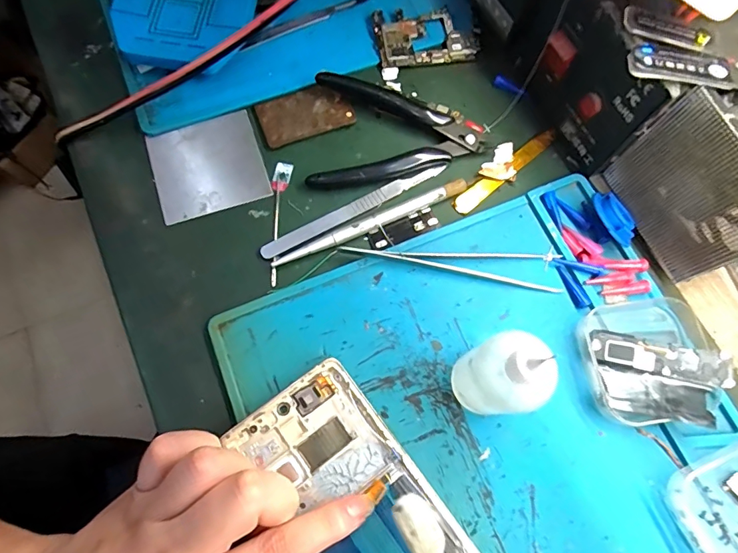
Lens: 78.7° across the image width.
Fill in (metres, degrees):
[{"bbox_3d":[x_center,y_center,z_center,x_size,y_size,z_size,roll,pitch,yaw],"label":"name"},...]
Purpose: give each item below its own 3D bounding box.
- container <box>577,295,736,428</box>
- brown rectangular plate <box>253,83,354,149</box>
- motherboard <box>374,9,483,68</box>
[{"bbox_3d":[0.151,0.044,0.243,0.065,0.022,0.068,0,72,-1],"label":"container"},{"bbox_3d":[-0.043,-0.109,0.298,0.060,0.004,0.037,-21,73,-7],"label":"brown rectangular plate"},{"bbox_3d":[0.040,-0.169,0.315,0.069,0.007,0.041,-7,72,-3],"label":"motherboard"}]

